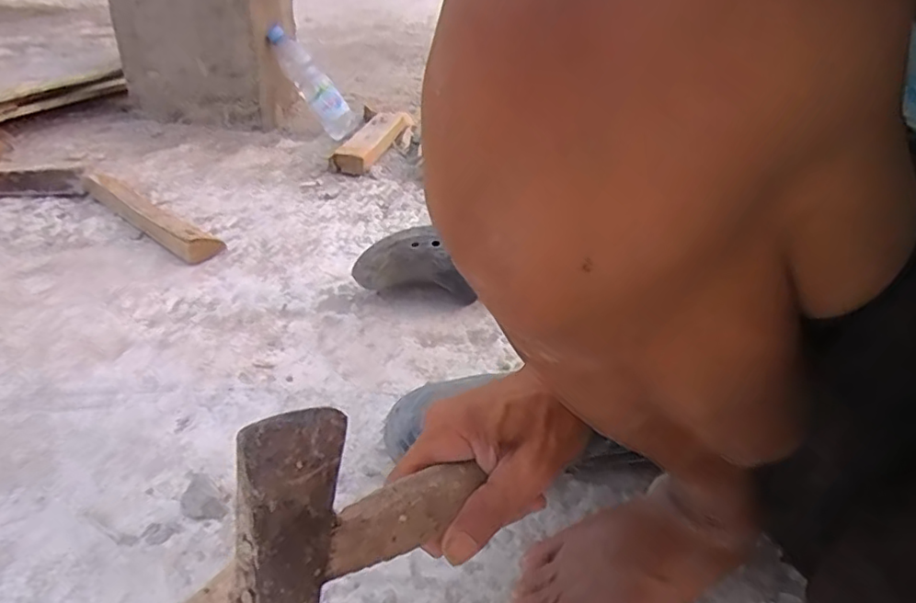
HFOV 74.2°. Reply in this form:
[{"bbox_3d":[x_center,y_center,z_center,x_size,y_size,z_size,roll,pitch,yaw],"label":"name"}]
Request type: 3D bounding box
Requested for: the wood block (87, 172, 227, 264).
[{"bbox_3d":[-0.446,-0.126,0.857,0.305,0.033,0.046,25,38,31],"label":"wood block"}]

